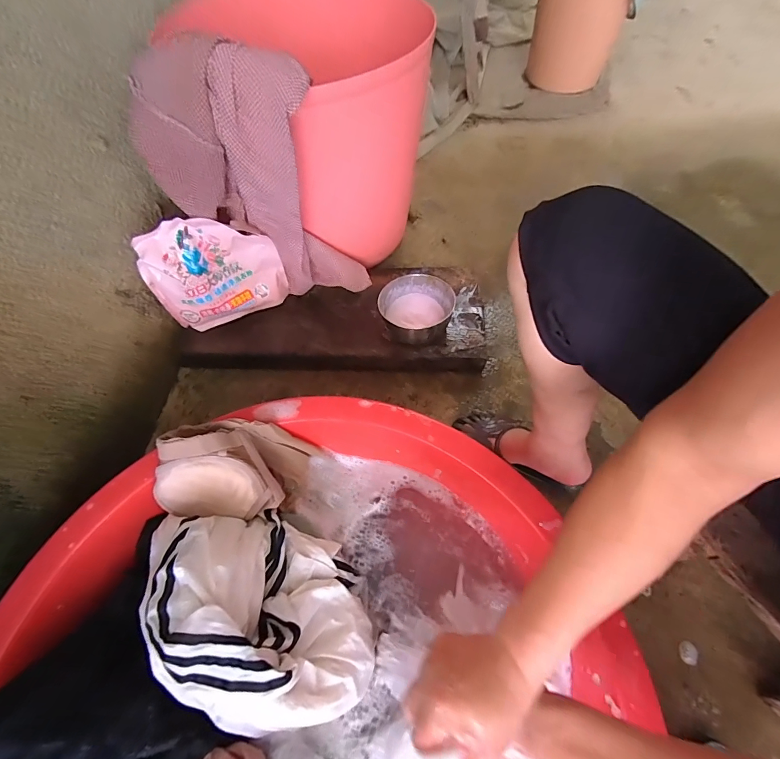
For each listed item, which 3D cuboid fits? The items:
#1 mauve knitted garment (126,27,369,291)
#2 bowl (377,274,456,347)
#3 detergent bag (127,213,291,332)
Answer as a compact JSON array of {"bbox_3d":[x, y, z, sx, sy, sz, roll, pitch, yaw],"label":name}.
[{"bbox_3d":[-0.198,-0.294,0.633,0.277,0.402,0.116,-5,60,0],"label":"mauve knitted garment"},{"bbox_3d":[0.052,-0.128,0.733,0.137,0.059,0.131,-1,60,2],"label":"bowl"},{"bbox_3d":[-0.304,-0.182,0.686,0.221,0.188,0.058,-19,61,-8],"label":"detergent bag"}]

